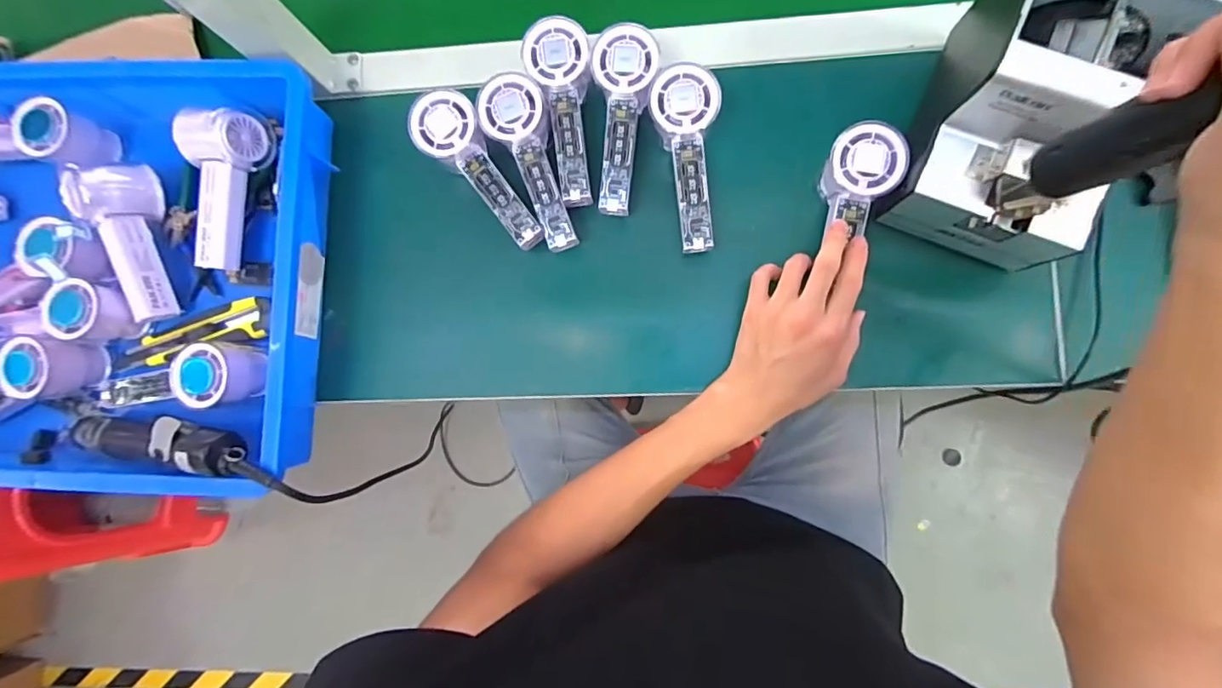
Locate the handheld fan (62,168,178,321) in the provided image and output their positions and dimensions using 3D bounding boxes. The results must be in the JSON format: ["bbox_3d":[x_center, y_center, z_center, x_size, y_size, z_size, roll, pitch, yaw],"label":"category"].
[{"bbox_3d":[-0.446,-0.092,0.492,0.053,0.057,0.143,-10,98,5],"label":"handheld fan"}]

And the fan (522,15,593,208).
[{"bbox_3d":[-0.040,-0.197,0.459,0.051,0.028,0.153,-6,98,5],"label":"fan"}]

